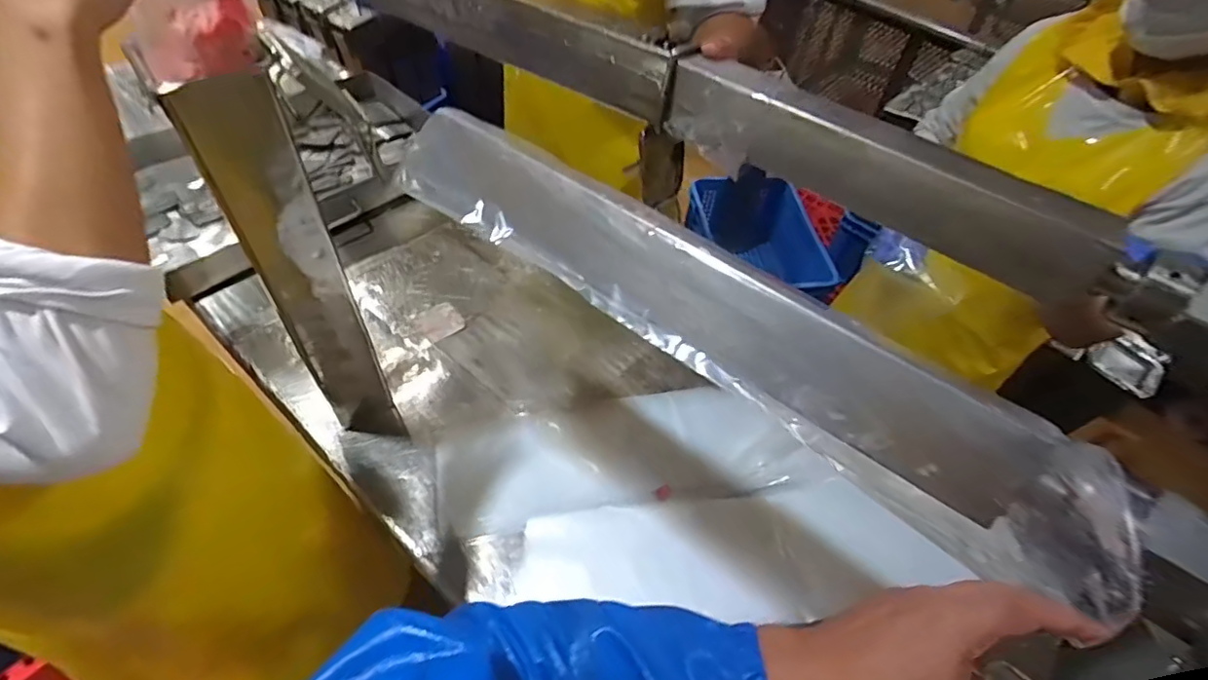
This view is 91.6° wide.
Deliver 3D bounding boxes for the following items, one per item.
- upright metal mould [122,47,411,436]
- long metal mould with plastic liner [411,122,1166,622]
[{"bbox_3d":[-0.377,-0.046,0.779,0.096,0.574,0.057,-2,51,-6],"label":"upright metal mould"},{"bbox_3d":[0.084,-0.038,0.507,0.672,0.095,0.099,35,57,21],"label":"long metal mould with plastic liner"}]

